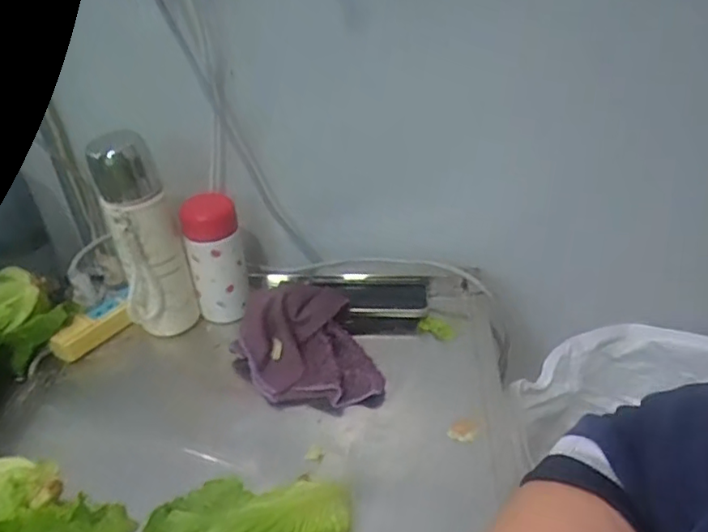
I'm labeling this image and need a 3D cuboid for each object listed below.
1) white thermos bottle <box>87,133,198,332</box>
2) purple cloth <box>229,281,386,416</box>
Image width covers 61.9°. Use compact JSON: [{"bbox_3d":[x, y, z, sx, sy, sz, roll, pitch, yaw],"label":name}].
[{"bbox_3d":[-0.237,-0.027,0.678,0.074,0.241,0.066,-13,37,-13],"label":"white thermos bottle"},{"bbox_3d":[-0.051,0.090,0.674,0.174,0.043,0.140,6,66,8],"label":"purple cloth"}]

